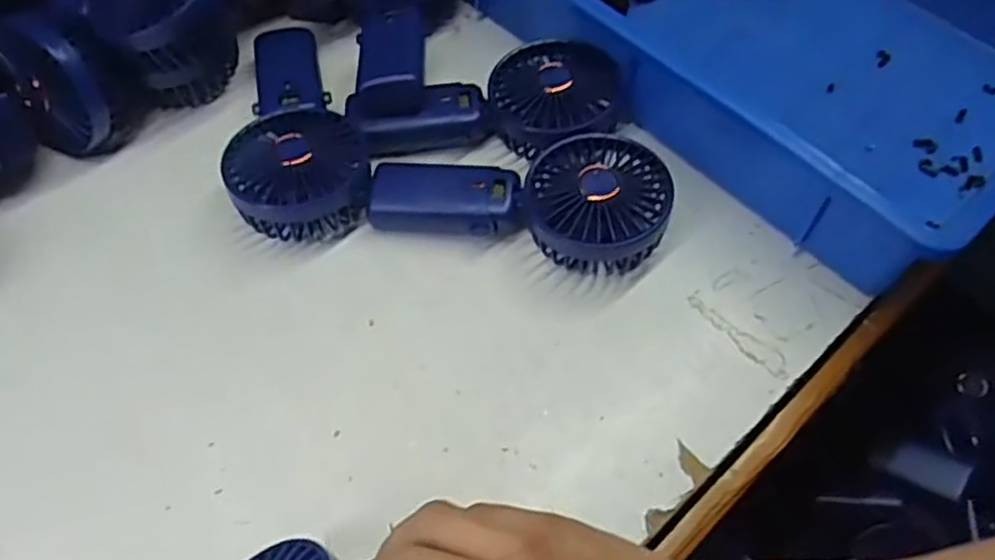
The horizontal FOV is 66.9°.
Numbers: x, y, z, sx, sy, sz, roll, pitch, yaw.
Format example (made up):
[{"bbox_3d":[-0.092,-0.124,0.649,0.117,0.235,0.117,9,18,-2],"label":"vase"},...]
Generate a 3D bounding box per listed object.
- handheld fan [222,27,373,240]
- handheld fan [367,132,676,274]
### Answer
[{"bbox_3d":[-0.142,-0.105,0.495,0.081,0.049,0.174,-20,59,-11],"label":"handheld fan"},{"bbox_3d":[0.013,-0.050,0.459,0.178,0.047,0.082,6,57,5],"label":"handheld fan"}]

